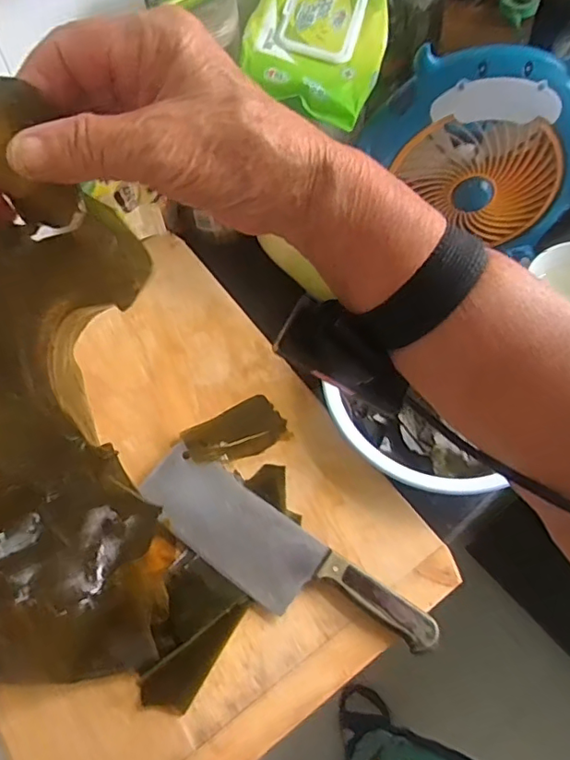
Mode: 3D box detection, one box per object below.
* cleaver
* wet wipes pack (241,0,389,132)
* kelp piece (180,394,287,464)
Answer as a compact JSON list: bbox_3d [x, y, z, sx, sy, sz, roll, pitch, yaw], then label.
[{"bbox_3d":[-0.008,0.158,0.496,0.279,0.018,0.073,32,65,16],"label":"cleaver"},{"bbox_3d":[0.034,-0.343,0.556,0.128,0.038,0.208,12,61,6],"label":"wet wipes pack"},{"bbox_3d":[-0.049,0.053,0.564,0.098,0.009,0.058,-26,56,-19],"label":"kelp piece"}]

